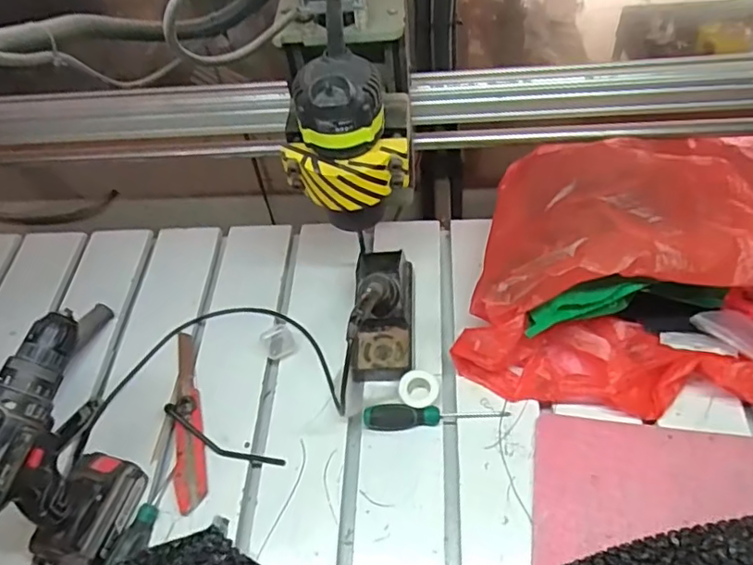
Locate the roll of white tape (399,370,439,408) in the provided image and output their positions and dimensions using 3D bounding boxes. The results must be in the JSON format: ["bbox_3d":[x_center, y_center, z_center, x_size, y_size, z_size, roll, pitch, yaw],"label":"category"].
[{"bbox_3d":[0.046,0.121,0.633,0.040,0.028,0.040,-3,53,4],"label":"roll of white tape"}]

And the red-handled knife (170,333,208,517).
[{"bbox_3d":[-0.213,0.145,0.649,0.035,0.017,0.215,-11,53,-2],"label":"red-handled knife"}]

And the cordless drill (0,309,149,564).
[{"bbox_3d":[-0.290,0.161,0.527,0.071,0.214,0.176,7,54,11],"label":"cordless drill"}]

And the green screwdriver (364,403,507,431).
[{"bbox_3d":[0.064,0.144,0.619,0.151,0.027,0.022,-2,53,4],"label":"green screwdriver"}]

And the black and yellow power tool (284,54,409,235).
[{"bbox_3d":[-0.029,-0.122,0.535,0.094,0.158,0.095,-41,60,-20],"label":"black and yellow power tool"}]

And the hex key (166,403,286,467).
[{"bbox_3d":[-0.171,0.175,0.632,0.150,0.006,0.023,23,83,11],"label":"hex key"}]

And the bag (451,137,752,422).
[{"bbox_3d":[0.312,-0.021,0.626,0.419,0.174,0.280,0,53,6],"label":"bag"}]

